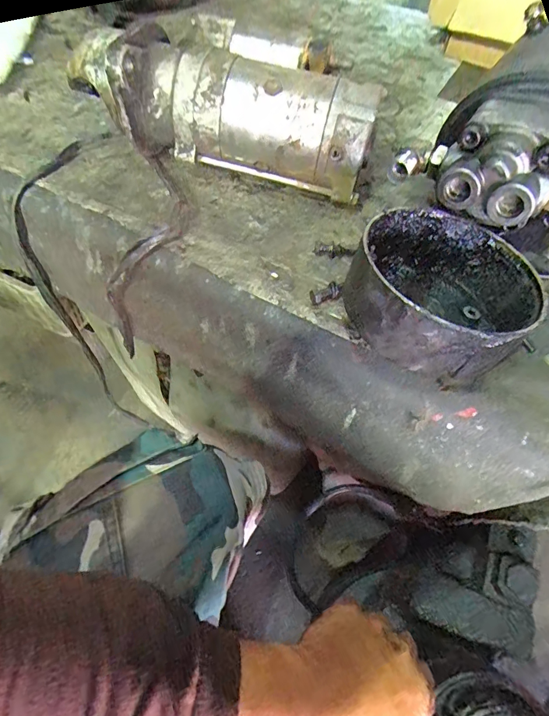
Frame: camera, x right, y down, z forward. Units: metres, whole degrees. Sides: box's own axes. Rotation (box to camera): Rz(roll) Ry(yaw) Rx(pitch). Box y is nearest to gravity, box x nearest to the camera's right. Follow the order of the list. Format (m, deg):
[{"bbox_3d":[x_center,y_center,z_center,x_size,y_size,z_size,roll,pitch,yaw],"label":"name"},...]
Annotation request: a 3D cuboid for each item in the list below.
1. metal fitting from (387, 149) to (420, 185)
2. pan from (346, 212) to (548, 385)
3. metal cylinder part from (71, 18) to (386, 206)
[{"bbox_3d":[0.093,-0.137,0.286,0.014,0.019,0.018,33,60,18],"label":"metal fitting"},{"bbox_3d":[0.104,-0.041,0.254,0.104,0.068,0.113,1,56,-2],"label":"pan"},{"bbox_3d":[-0.028,-0.221,0.348,0.228,0.089,0.123,11,56,4],"label":"metal cylinder part"}]

